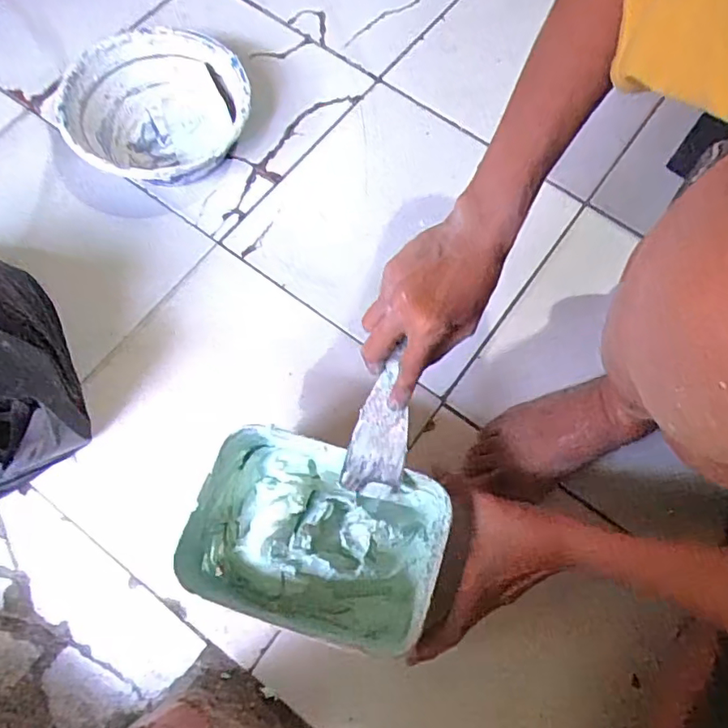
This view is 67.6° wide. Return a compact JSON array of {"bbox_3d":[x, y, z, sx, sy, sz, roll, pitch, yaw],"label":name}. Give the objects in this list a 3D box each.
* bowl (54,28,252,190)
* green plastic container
[{"bbox_3d":[-0.228,-0.278,0.607,0.190,0.068,0.183,1,70,-2],"label":"bowl"},{"bbox_3d":[-0.037,0.141,0.444,0.190,0.075,0.137,19,71,4],"label":"green plastic container"}]

